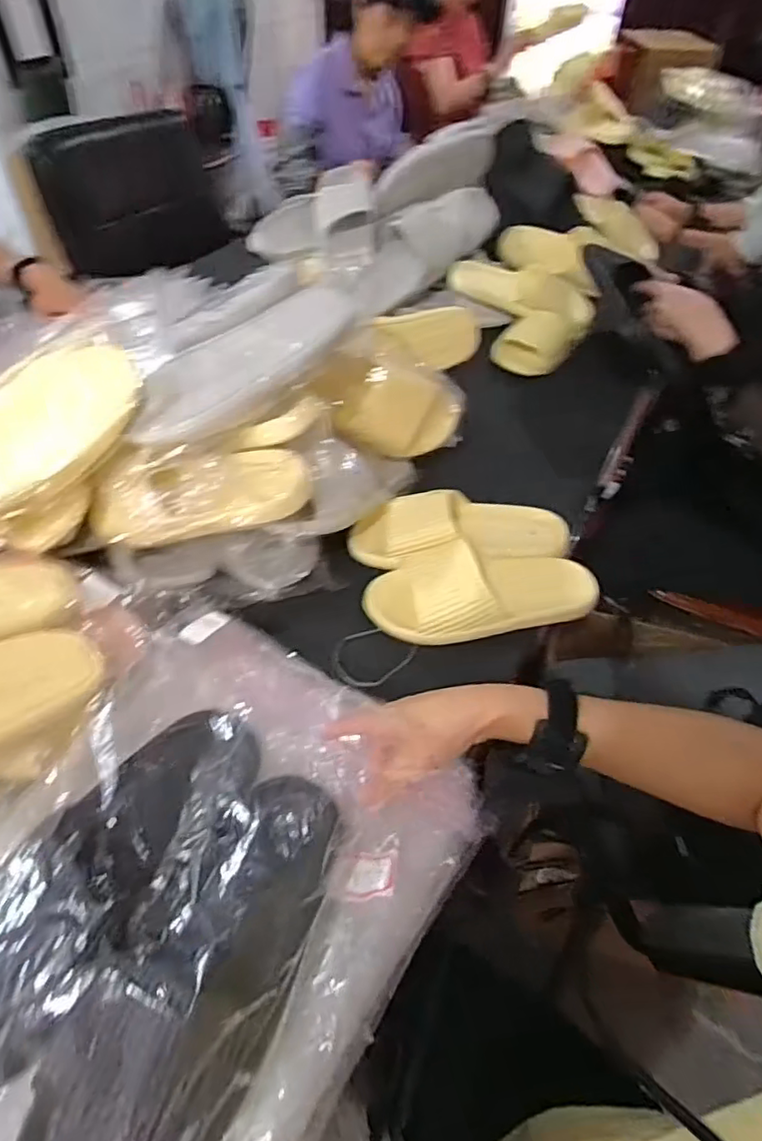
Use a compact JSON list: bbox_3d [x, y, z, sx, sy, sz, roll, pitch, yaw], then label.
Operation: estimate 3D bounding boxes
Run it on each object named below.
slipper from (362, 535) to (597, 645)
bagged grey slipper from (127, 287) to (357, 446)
[{"bbox_3d":[0.111,0.013,0.643,0.245,0.059,0.105,-4,48,-5],"label":"slipper"},{"bbox_3d":[-0.138,-0.208,0.612,0.256,0.059,0.090,-39,58,-14],"label":"bagged grey slipper"}]

